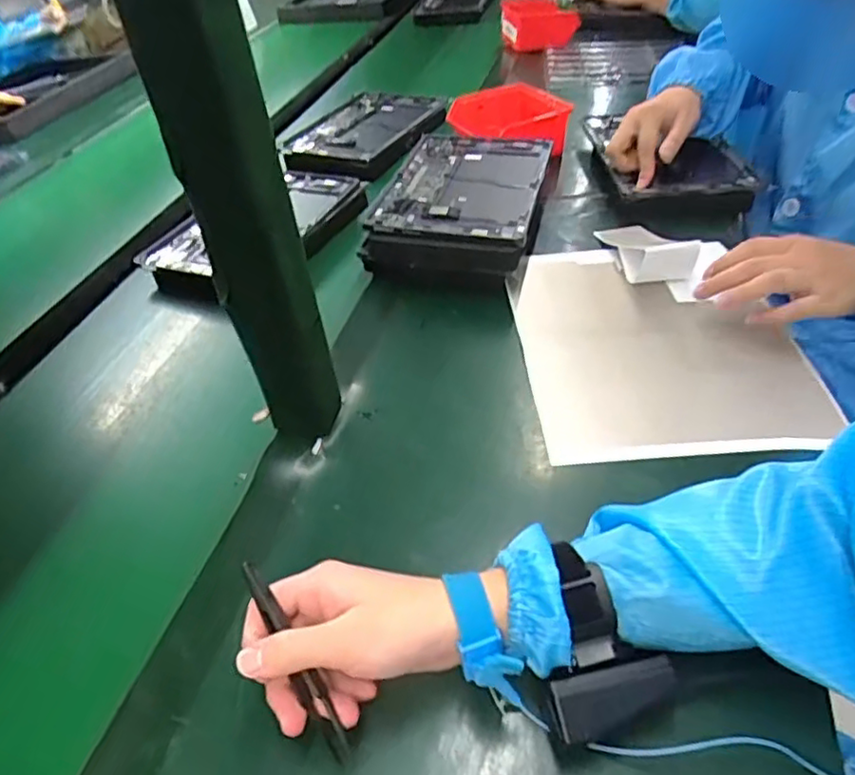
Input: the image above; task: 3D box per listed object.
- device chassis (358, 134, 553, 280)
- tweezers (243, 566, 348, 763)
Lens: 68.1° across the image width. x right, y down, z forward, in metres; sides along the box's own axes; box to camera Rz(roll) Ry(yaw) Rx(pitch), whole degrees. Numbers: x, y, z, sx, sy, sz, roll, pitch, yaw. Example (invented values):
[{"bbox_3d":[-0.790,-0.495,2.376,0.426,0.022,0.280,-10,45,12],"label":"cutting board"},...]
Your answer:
[{"bbox_3d":[0.044,-0.212,0.729,0.171,0.062,0.278,5,43,15],"label":"device chassis"},{"bbox_3d":[-0.071,0.144,0.337,0.011,0.013,0.112,-27,76,-23],"label":"tweezers"}]

